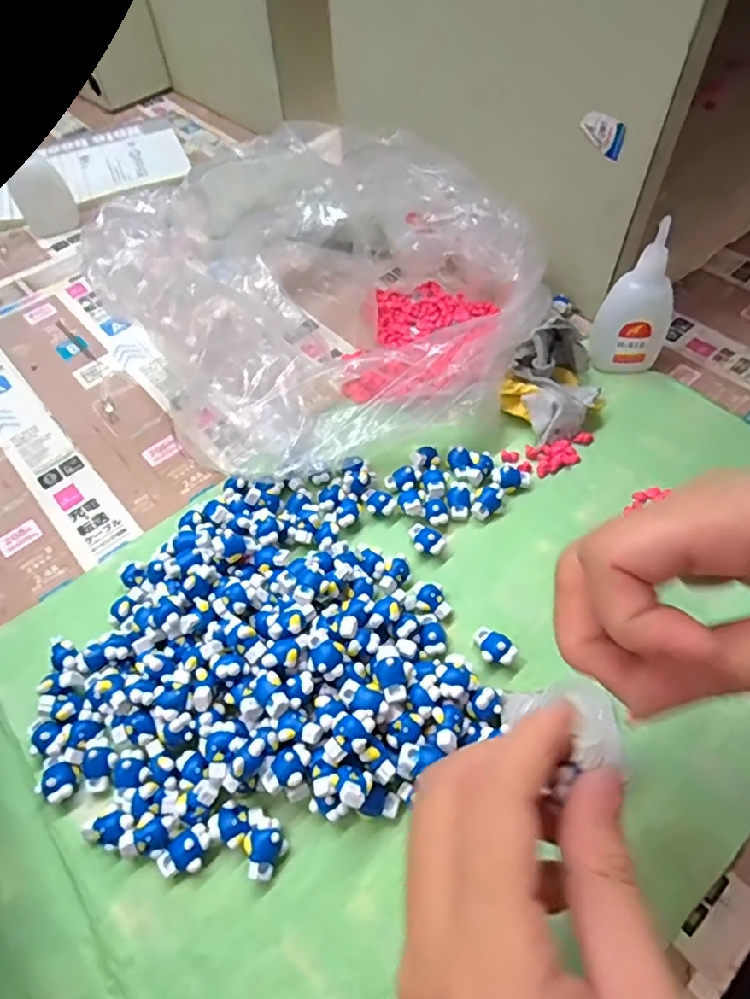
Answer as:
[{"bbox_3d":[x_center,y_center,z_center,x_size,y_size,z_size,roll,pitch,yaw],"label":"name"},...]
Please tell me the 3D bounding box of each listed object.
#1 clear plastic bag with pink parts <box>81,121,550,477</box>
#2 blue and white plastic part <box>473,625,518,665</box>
[{"bbox_3d":[-0.011,-0.131,0.366,0.195,0.113,0.235,30,62,22],"label":"clear plastic bag with pink parts"},{"bbox_3d":[0.057,0.071,0.284,0.021,0.011,0.015,34,64,24],"label":"blue and white plastic part"}]

